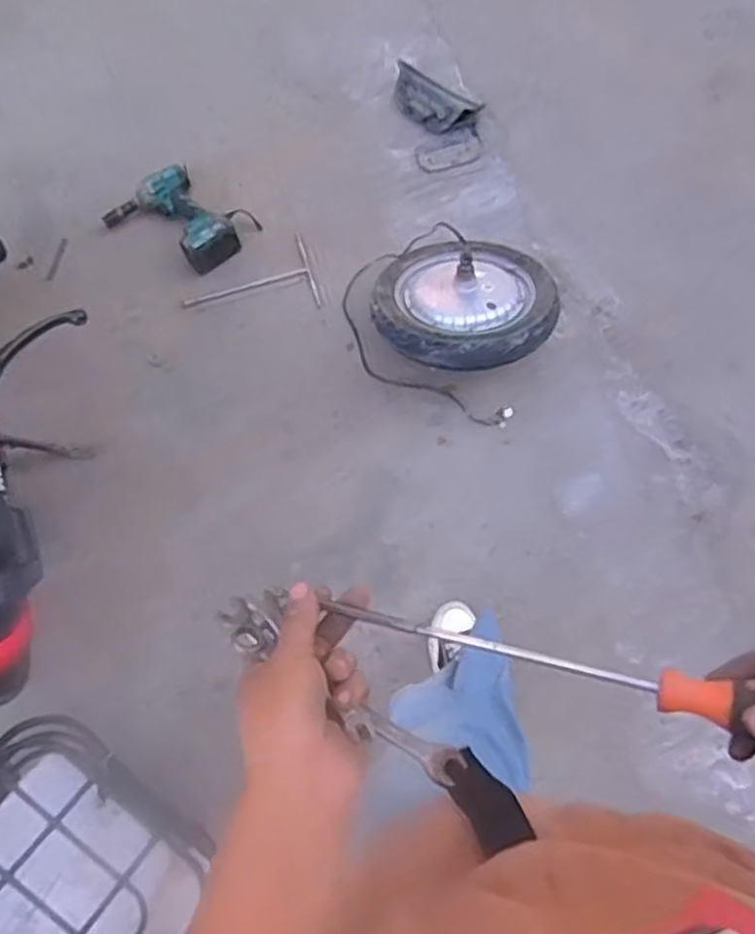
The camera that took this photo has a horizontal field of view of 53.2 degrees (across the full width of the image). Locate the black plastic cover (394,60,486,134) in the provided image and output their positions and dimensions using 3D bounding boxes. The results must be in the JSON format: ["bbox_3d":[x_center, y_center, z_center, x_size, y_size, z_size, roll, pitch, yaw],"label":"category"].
[{"bbox_3d":[0.115,-0.824,1.696,0.207,0.044,0.110,39,78,8],"label":"black plastic cover"}]

